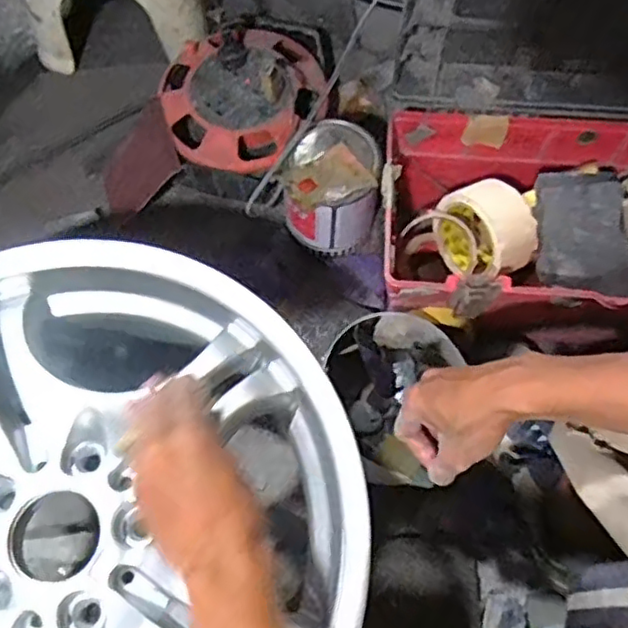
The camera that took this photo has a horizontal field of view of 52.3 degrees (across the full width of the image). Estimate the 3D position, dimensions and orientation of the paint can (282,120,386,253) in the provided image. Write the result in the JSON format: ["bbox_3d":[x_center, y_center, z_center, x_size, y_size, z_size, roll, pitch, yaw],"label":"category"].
[{"bbox_3d":[0.019,-0.127,0.712,0.099,0.153,0.100,0,70,1],"label":"paint can"}]

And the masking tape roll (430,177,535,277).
[{"bbox_3d":[0.178,-0.086,0.660,0.075,0.084,0.103,-33,72,-10],"label":"masking tape roll"}]

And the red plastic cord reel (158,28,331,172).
[{"bbox_3d":[-0.082,-0.259,0.735,0.191,0.067,0.186,-4,70,0],"label":"red plastic cord reel"}]

